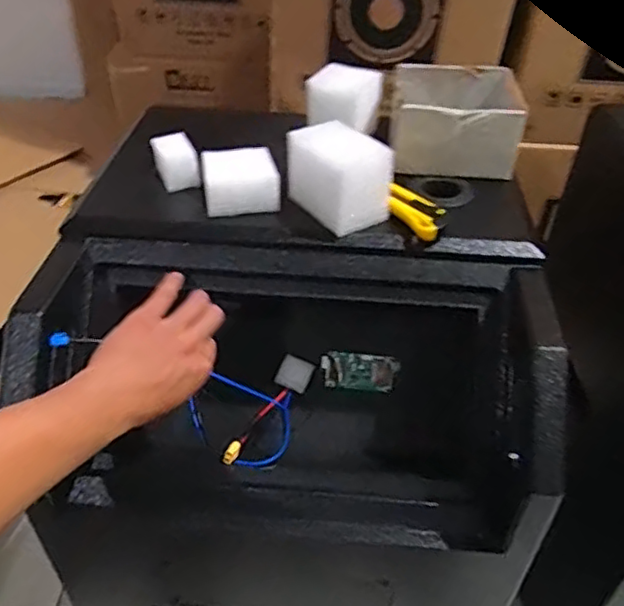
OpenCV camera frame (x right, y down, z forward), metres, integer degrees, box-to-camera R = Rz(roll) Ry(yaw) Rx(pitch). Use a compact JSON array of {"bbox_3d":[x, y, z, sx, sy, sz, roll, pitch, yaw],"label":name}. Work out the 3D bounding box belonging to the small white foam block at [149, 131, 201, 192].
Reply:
[{"bbox_3d":[-0.140,-0.144,0.638,0.041,0.030,0.069,-12,42,-14],"label":"small white foam block"}]

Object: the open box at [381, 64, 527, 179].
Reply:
[{"bbox_3d":[0.154,-0.203,0.683,0.132,0.065,0.140,3,41,2],"label":"open box"}]

